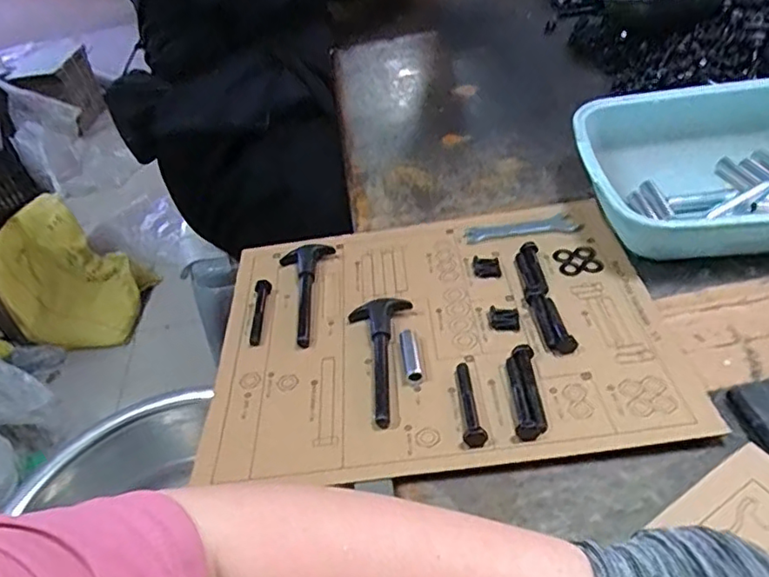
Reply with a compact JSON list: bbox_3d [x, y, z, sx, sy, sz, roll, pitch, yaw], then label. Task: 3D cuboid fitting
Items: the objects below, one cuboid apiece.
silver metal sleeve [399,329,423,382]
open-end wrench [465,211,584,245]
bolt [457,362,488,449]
[{"bbox_3d":[0.022,0.054,0.494,0.013,0.012,0.048,-10,41,0],"label":"silver metal sleeve"},{"bbox_3d":[0.140,-0.060,0.613,0.110,0.005,0.036,-10,41,1],"label":"open-end wrench"},{"bbox_3d":[0.065,0.084,0.453,0.015,0.012,0.078,-6,41,6],"label":"bolt"}]

